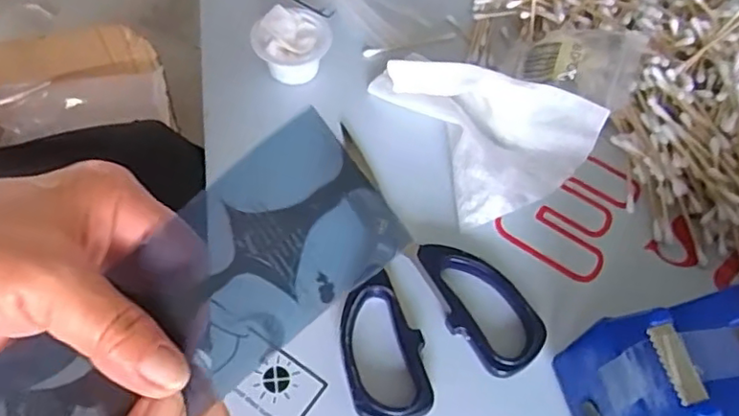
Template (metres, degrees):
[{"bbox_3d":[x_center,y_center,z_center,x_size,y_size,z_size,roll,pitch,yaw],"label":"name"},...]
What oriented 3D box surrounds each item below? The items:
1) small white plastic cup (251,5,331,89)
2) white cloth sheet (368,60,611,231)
[{"bbox_3d":[-0.054,-0.117,0.432,0.049,0.036,0.055,21,58,10],"label":"small white plastic cup"},{"bbox_3d":[0.072,-0.066,0.403,0.100,0.041,0.134,-28,63,-20],"label":"white cloth sheet"}]

